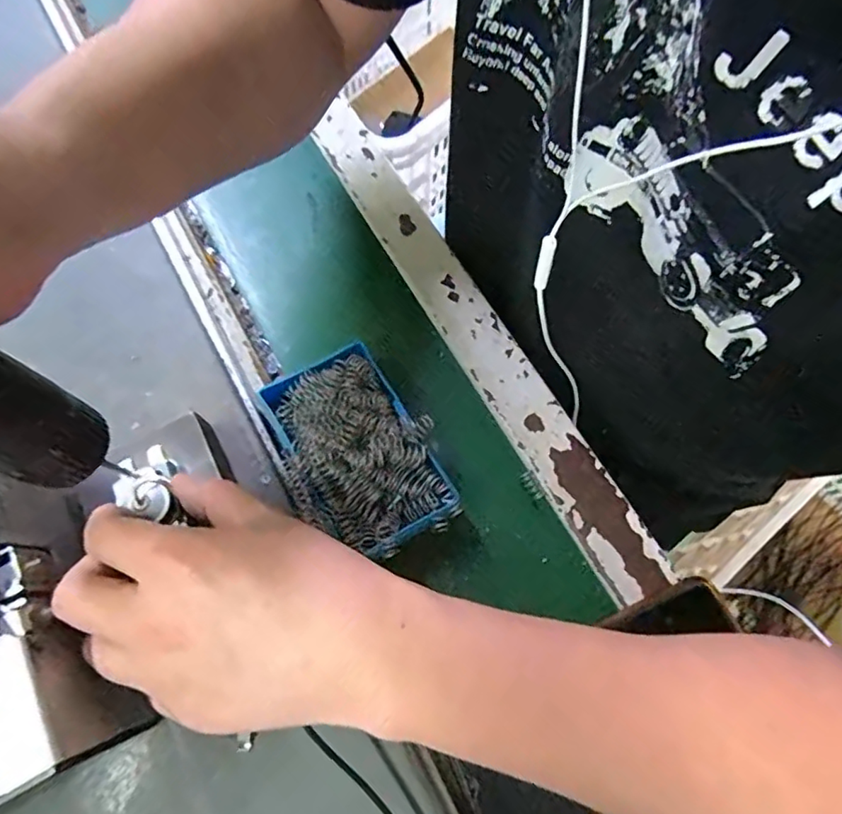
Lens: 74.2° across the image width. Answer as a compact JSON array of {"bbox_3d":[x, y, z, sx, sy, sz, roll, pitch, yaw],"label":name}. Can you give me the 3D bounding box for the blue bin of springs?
[{"bbox_3d":[-0.038,0.025,0.321,0.080,0.037,0.115,-28,72,-11],"label":"blue bin of springs"}]

